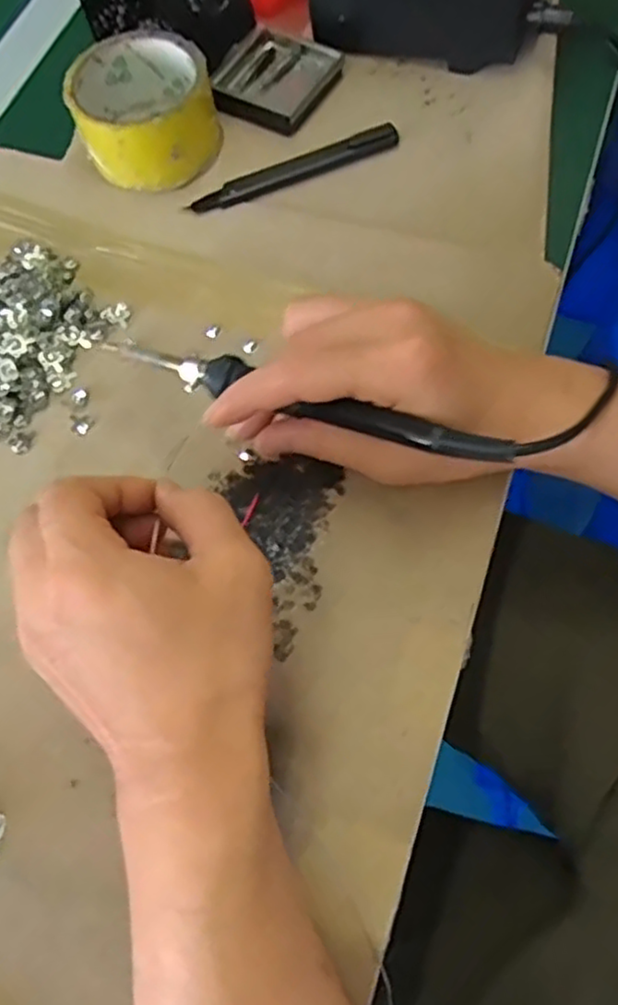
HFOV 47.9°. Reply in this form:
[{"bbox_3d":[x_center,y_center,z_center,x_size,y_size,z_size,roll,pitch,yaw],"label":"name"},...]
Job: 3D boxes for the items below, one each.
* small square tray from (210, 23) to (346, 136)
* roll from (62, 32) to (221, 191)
[{"bbox_3d":[-0.025,-0.284,0.466,0.073,0.015,0.076,26,70,13],"label":"small square tray"},{"bbox_3d":[-0.101,-0.244,0.436,0.084,0.050,0.085,-1,66,3],"label":"roll"}]

